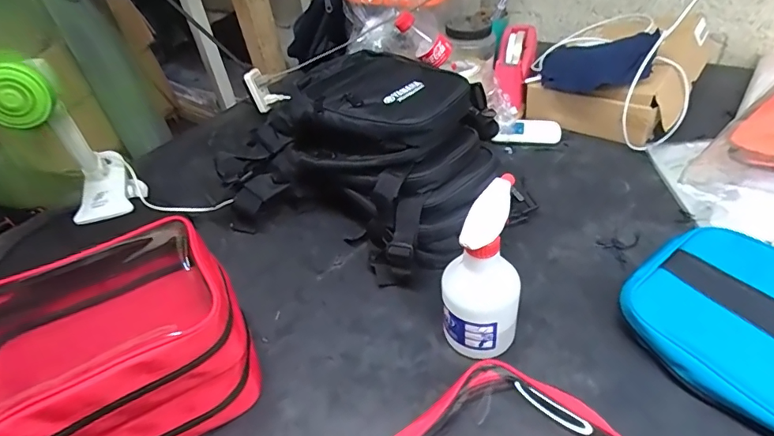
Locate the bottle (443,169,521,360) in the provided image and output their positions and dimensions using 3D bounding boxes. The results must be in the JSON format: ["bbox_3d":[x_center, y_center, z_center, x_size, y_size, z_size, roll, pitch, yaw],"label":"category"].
[{"bbox_3d":[0.093,0.059,0.460,0.072,0.185,0.072,-4,40,4],"label":"bottle"}]

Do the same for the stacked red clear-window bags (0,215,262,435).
[{"bbox_3d":[-0.273,0.139,0.454,0.243,0.155,0.169,-24,43,-19],"label":"stacked red clear-window bags"}]

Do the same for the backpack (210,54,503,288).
[{"bbox_3d":[-0.040,-0.093,0.658,0.376,0.190,0.257,20,47,29],"label":"backpack"}]

